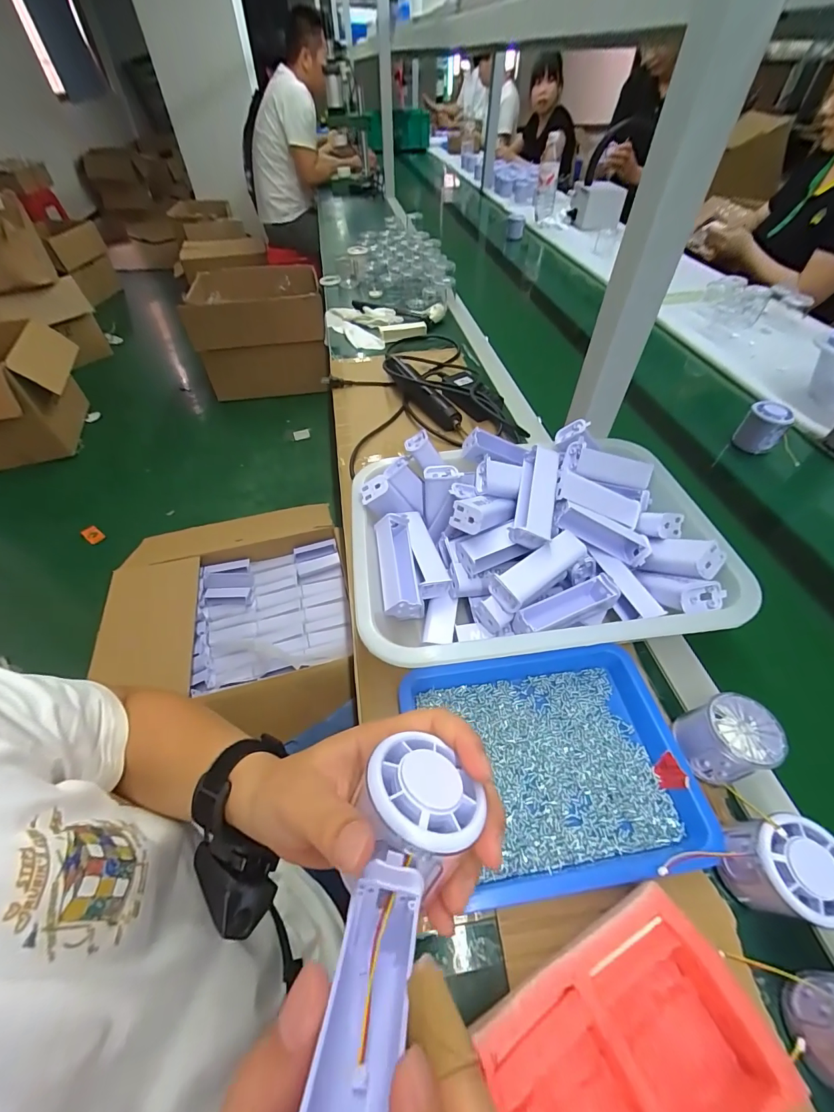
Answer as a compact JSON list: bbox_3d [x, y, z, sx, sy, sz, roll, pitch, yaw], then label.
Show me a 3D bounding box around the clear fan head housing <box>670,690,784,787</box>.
[{"bbox_3d":[0.251,0.149,0.335,0.060,0.051,0.056,-12,51,-8],"label":"clear fan head housing"}]

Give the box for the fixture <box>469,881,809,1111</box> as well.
[{"bbox_3d":[0.113,0.275,0.228,0.143,0.046,0.096,-22,54,-17],"label":"fixture"}]

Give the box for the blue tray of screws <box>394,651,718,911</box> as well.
[{"bbox_3d":[0.108,0.167,0.341,0.212,0.032,0.168,-6,51,-5],"label":"blue tray of screws"}]

